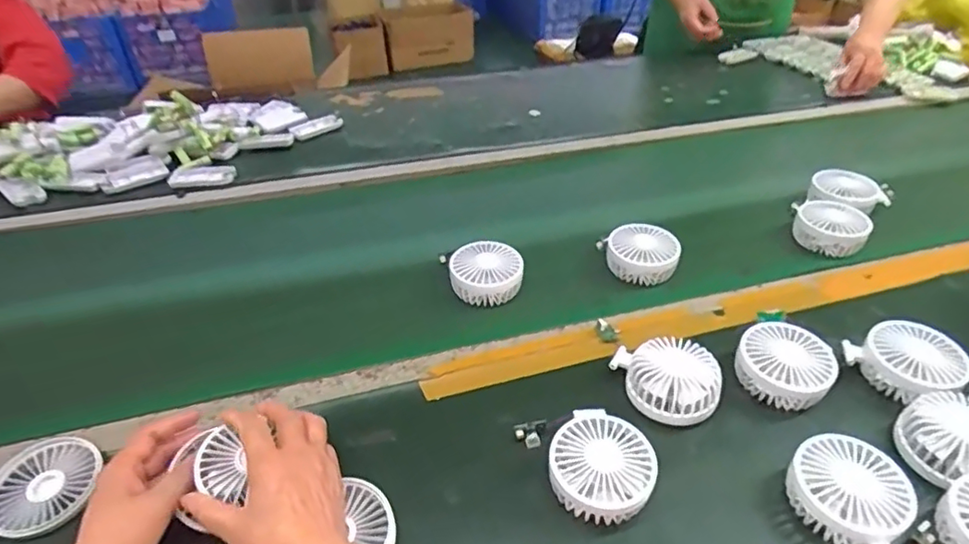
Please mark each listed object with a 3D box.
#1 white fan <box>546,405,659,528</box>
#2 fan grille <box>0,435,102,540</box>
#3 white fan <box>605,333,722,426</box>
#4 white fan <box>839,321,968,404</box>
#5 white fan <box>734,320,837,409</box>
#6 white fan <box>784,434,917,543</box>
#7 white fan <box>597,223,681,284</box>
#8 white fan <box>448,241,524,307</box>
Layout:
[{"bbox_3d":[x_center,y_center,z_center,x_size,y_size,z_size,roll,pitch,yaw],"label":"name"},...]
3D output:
[{"bbox_3d":[0.103,0.169,0.515,0.089,0.041,0.095,15,41,19],"label":"white fan"},{"bbox_3d":[-0.387,0.190,0.520,0.085,0.019,0.094,-24,44,-27],"label":"fan grille"},{"bbox_3d":[0.178,0.105,0.584,0.105,0.043,0.080,15,40,19],"label":"white fan"},{"bbox_3d":[0.425,0.089,0.595,0.076,0.044,0.098,-23,42,-26],"label":"white fan"},{"bbox_3d":[0.304,0.096,0.598,0.087,0.044,0.077,30,47,33],"label":"white fan"},{"bbox_3d":[0.304,0.188,0.491,0.092,0.046,0.084,31,48,34],"label":"white fan"},{"bbox_3d":[0.201,-0.026,0.763,0.091,0.042,0.094,1,38,1],"label":"white fan"},{"bbox_3d":[-0.001,0.000,0.730,0.093,0.047,0.088,-1,38,-1],"label":"white fan"}]

